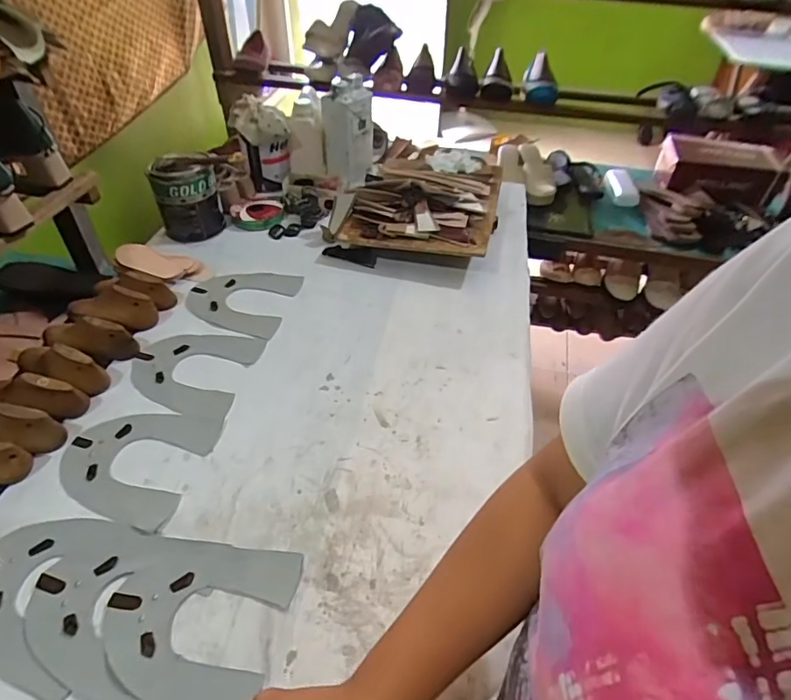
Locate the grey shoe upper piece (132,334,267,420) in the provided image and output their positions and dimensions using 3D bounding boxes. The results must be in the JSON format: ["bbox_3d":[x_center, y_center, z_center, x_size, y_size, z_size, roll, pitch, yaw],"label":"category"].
[{"bbox_3d":[-0.281,0.023,0.697,0.158,0.005,0.147,10,45,8],"label":"grey shoe upper piece"}]

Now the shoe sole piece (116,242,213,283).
[{"bbox_3d":[-0.388,-0.142,0.839,0.162,0.017,0.070,14,44,-4],"label":"shoe sole piece"}]

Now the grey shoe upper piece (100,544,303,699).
[{"bbox_3d":[-0.187,0.250,0.469,0.160,0.004,0.150,10,45,7],"label":"grey shoe upper piece"}]

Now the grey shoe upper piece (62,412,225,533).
[{"bbox_3d":[-0.305,0.126,0.591,0.156,0.005,0.149,12,44,8],"label":"grey shoe upper piece"}]

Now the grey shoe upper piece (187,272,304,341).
[{"bbox_3d":[-0.248,-0.083,0.808,0.157,0.009,0.151,10,45,7],"label":"grey shoe upper piece"}]

